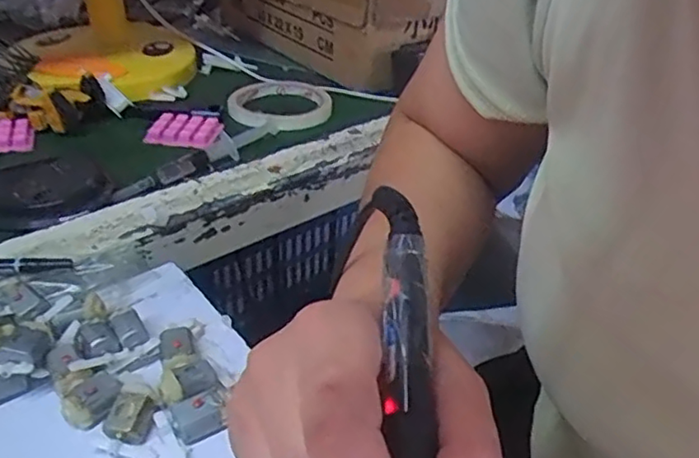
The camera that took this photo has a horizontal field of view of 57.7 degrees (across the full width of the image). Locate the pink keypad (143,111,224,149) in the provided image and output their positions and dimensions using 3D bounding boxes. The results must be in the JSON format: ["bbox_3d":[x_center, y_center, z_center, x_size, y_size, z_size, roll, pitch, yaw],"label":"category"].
[{"bbox_3d":[-0.147,-0.090,0.567,0.058,0.008,0.051,9,35,8],"label":"pink keypad"}]

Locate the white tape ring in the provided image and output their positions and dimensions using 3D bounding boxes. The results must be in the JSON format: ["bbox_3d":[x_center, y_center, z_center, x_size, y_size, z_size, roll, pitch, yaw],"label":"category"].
[{"bbox_3d":[-0.069,-0.124,0.621,0.100,0.013,0.106,2,35,-1],"label":"white tape ring"}]

